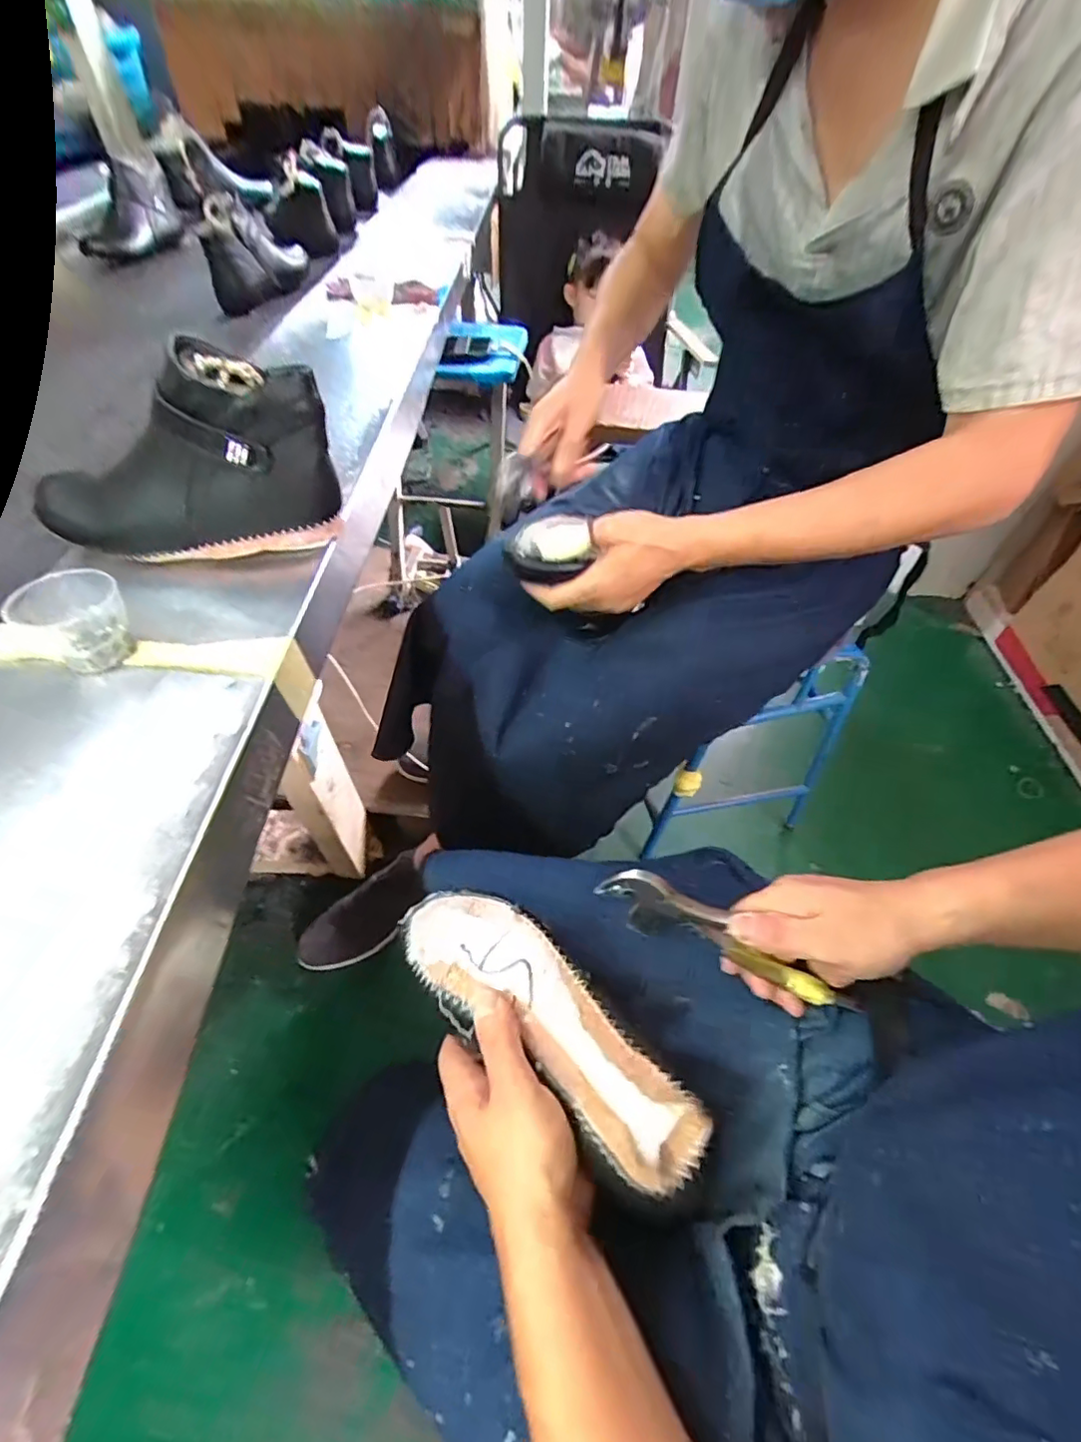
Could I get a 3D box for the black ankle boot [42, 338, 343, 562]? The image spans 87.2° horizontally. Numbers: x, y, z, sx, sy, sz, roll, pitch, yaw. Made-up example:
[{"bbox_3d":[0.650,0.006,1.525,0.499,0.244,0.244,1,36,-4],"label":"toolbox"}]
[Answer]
[{"bbox_3d":[-0.287,-0.201,0.457,0.237,0.140,0.074,-9,54,-9],"label":"black ankle boot"}]

